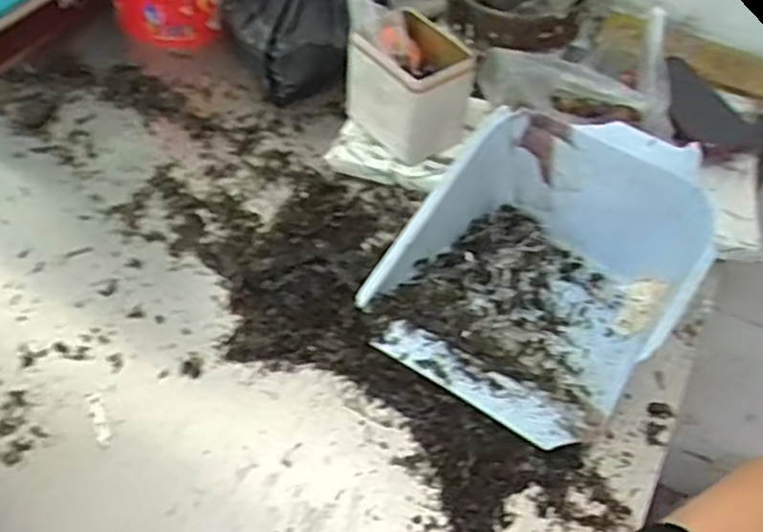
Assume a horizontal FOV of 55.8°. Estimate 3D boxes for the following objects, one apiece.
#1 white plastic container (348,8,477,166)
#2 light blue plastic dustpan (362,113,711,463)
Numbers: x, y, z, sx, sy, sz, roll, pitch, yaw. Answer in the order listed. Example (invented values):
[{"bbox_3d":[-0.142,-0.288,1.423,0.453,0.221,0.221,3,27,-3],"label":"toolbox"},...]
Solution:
[{"bbox_3d":[0.032,-0.194,0.780,0.091,0.113,0.117,-31,58,-28],"label":"white plastic container"},{"bbox_3d":[0.134,-0.001,0.637,0.243,0.150,0.235,34,54,22],"label":"light blue plastic dustpan"}]

